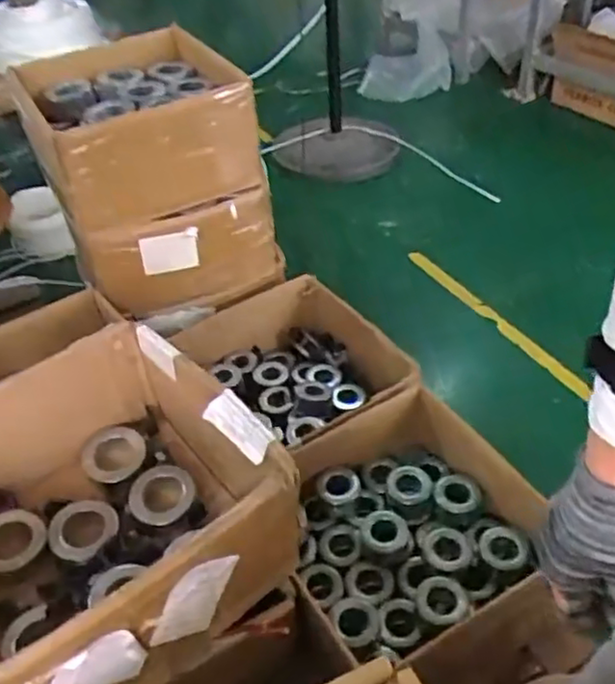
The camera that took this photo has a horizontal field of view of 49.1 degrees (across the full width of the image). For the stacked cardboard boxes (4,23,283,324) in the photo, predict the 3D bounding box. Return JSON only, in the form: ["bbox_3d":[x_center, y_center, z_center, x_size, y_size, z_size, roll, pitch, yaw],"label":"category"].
[{"bbox_3d":[-0.237,-0.266,1.099,0.343,0.363,0.257,-20,45,-18],"label":"stacked cardboard boxes"}]

